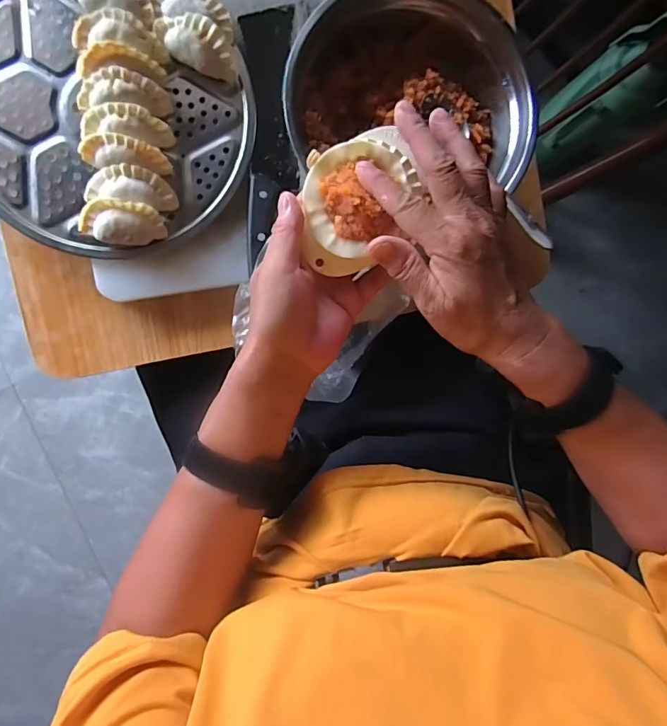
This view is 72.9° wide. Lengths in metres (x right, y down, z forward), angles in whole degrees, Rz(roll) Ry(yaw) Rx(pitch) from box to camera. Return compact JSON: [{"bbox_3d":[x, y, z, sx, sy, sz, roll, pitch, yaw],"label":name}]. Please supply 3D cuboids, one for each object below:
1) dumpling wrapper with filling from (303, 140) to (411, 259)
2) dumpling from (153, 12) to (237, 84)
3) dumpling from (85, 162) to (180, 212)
[{"bbox_3d":[0.014,-0.110,0.303,0.066,0.017,0.074,5,90,-6],"label":"dumpling wrapper with filling"},{"bbox_3d":[-0.124,-0.287,0.408,0.075,0.030,0.033,24,90,-7],"label":"dumpling"},{"bbox_3d":[-0.185,-0.161,0.410,0.078,0.019,0.031,4,90,-6],"label":"dumpling"}]

